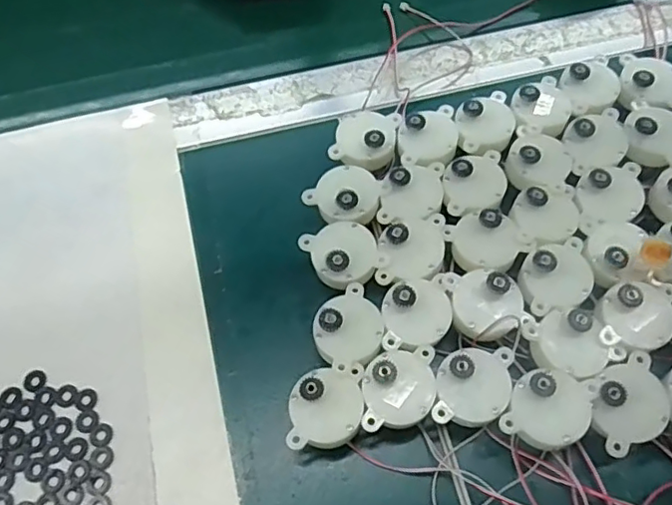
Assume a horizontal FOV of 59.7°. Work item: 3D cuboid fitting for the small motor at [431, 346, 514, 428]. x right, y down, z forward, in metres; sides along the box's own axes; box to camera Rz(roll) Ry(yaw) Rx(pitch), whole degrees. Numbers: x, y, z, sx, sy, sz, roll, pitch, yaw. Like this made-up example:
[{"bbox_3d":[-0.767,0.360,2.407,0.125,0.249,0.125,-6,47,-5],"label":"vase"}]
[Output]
[{"bbox_3d":[0.060,0.062,0.263,0.032,0.029,0.038,6,63,6],"label":"small motor"}]

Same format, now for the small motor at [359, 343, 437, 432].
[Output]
[{"bbox_3d":[0.028,0.062,0.263,0.032,0.030,0.037,-2,63,2],"label":"small motor"}]

